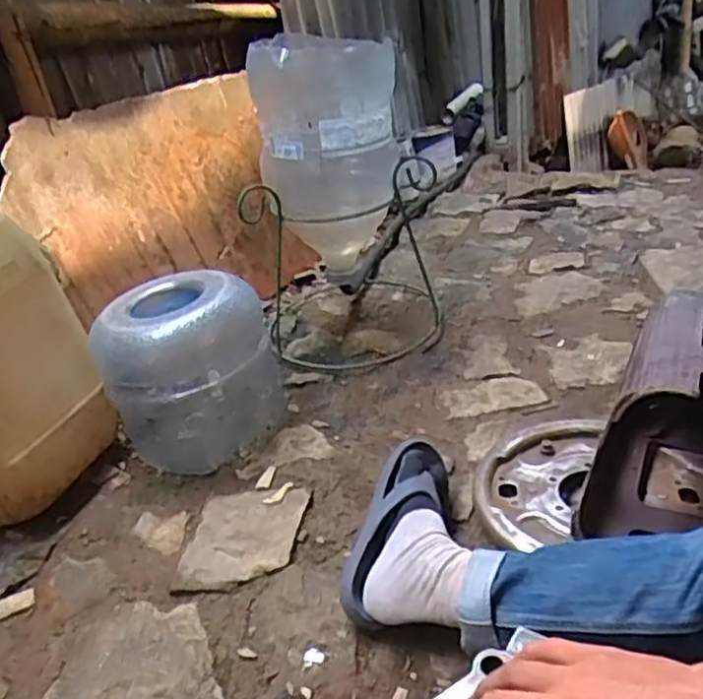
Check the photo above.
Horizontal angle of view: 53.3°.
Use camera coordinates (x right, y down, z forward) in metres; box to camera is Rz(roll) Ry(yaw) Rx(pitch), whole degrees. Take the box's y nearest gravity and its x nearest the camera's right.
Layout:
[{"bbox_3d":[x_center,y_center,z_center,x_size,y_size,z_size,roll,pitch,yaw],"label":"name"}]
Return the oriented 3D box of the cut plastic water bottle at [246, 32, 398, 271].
[{"bbox_3d":[-0.037,-0.340,1.228,0.237,0.374,0.211,-8,31,2],"label":"cut plastic water bottle"}]

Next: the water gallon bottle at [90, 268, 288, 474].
[{"bbox_3d":[-0.248,0.026,1.111,0.254,0.254,0.215,-12,32,-8],"label":"water gallon bottle"}]

